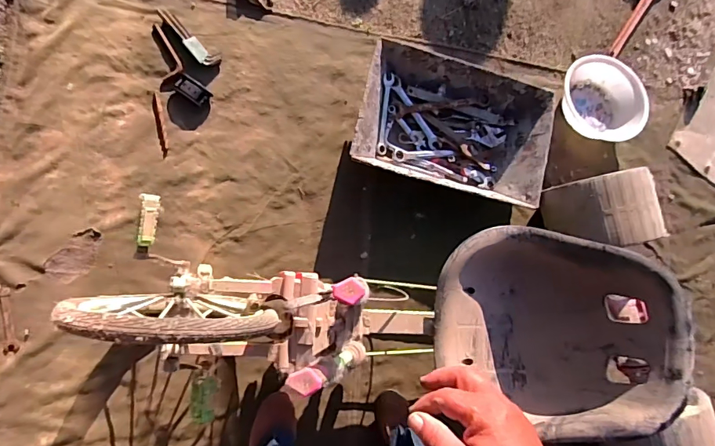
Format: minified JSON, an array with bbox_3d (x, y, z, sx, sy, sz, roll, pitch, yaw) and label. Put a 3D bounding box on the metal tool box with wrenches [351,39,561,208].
[{"bbox_3d":[0.232,-0.231,1.116,0.471,0.107,0.318,17,81,-10],"label":"metal tool box with wrenches"}]

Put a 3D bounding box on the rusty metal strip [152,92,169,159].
[{"bbox_3d":[-0.449,-0.222,1.024,0.018,0.009,0.146,-9,86,-13],"label":"rusty metal strip"}]

